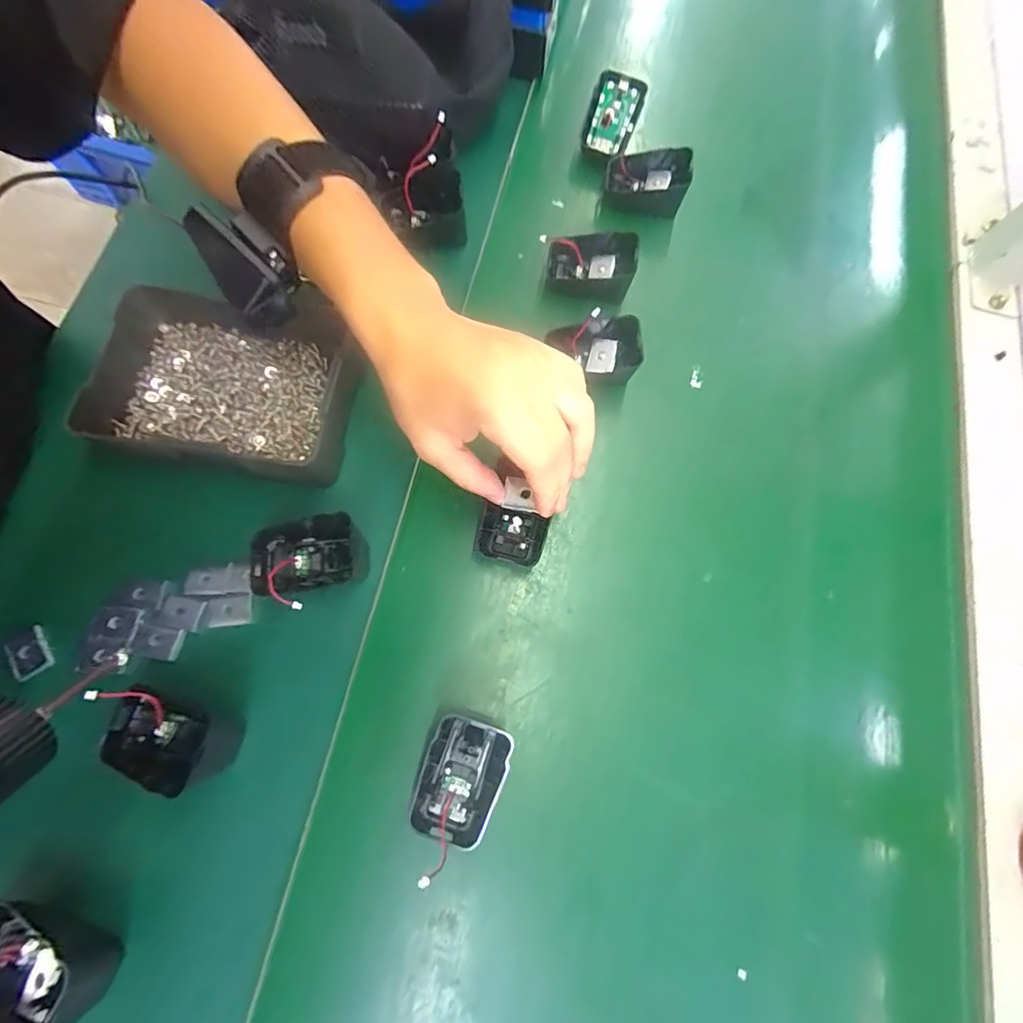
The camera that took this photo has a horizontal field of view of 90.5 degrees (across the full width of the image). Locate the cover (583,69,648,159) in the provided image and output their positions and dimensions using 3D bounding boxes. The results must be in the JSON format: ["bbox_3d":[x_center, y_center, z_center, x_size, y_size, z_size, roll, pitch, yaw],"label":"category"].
[{"bbox_3d":[0.089,-0.348,0.447,0.043,0.019,0.070,18,91,4],"label":"cover"}]

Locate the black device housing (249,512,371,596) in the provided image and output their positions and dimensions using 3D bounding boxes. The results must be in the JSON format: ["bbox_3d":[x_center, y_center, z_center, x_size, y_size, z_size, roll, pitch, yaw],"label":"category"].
[{"bbox_3d":[-0.128,0.031,0.321,0.072,0.042,0.048,-11,72,-4],"label":"black device housing"}]

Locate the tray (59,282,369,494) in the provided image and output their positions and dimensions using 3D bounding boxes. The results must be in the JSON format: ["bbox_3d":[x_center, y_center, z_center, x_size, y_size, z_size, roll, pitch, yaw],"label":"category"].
[{"bbox_3d":[-0.200,-0.088,0.356,0.171,0.050,0.119,14,72,4],"label":"tray"}]

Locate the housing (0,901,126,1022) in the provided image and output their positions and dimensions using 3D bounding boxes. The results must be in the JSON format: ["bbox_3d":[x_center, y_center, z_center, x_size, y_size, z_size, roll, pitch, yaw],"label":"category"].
[{"bbox_3d":[-0.244,0.234,0.258,0.074,0.040,0.041,23,73,7],"label":"housing"}]

